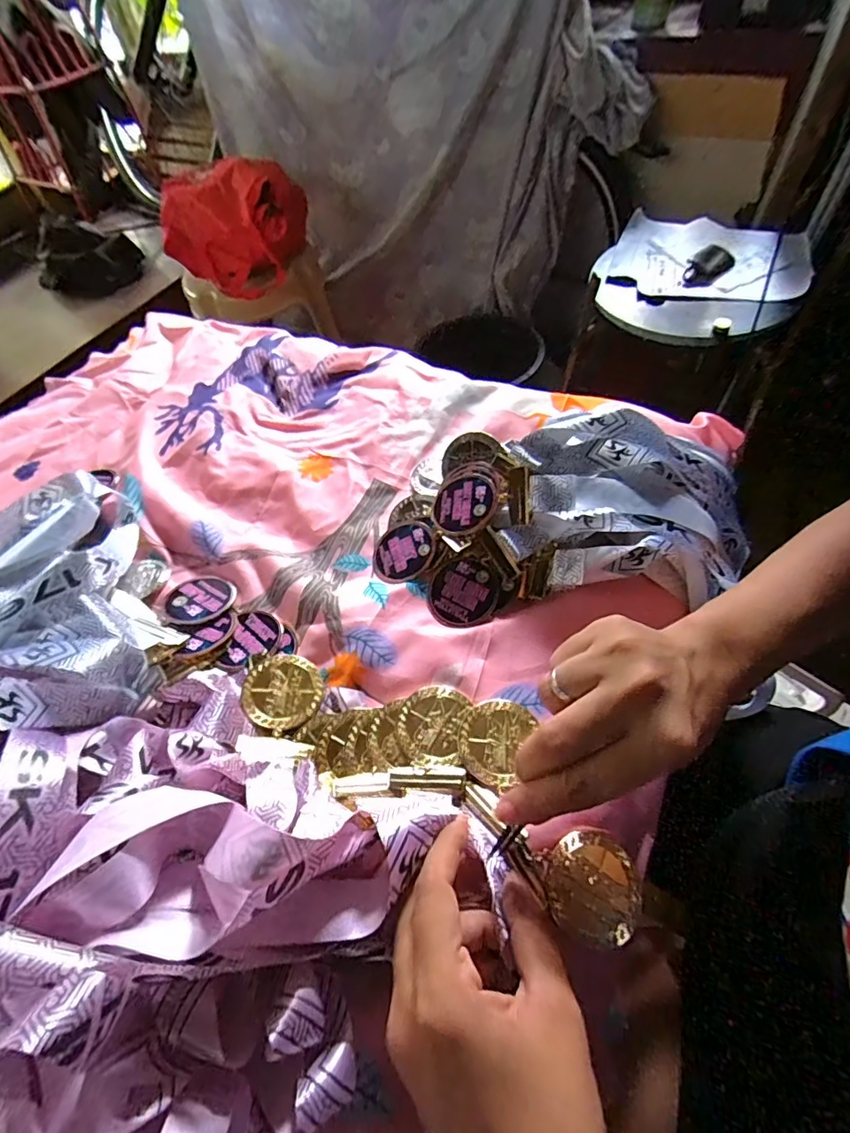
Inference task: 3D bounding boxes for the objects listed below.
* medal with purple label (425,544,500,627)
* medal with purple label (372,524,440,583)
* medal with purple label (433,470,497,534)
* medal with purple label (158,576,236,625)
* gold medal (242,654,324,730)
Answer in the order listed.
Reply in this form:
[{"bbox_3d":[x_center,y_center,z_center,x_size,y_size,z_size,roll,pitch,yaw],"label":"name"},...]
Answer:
[{"bbox_3d":[0.027,0.017,0.353,0.054,0.004,0.049,-25,68,5],"label":"medal with purple label"},{"bbox_3d":[-0.015,-0.011,0.377,0.050,0.004,0.049,5,66,27],"label":"medal with purple label"},{"bbox_3d":[0.028,-0.047,0.370,0.048,0.006,0.050,-10,63,21],"label":"medal with purple label"},{"bbox_3d":[-0.170,0.026,0.372,0.051,0.006,0.050,2,38,-1],"label":"medal with purple label"},{"bbox_3d":[-0.092,0.080,0.323,0.048,0.004,0.050,8,50,-10],"label":"gold medal"}]

